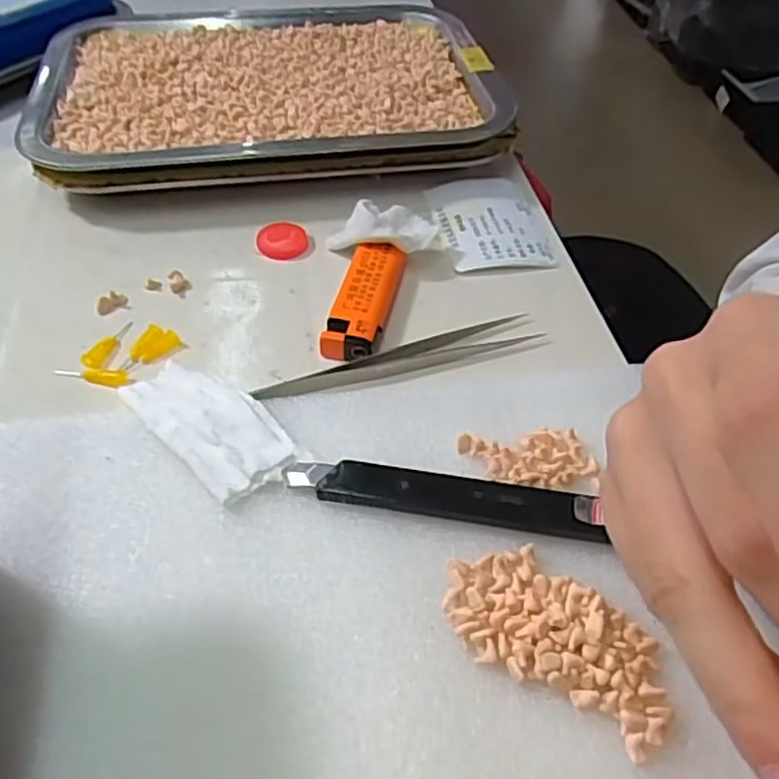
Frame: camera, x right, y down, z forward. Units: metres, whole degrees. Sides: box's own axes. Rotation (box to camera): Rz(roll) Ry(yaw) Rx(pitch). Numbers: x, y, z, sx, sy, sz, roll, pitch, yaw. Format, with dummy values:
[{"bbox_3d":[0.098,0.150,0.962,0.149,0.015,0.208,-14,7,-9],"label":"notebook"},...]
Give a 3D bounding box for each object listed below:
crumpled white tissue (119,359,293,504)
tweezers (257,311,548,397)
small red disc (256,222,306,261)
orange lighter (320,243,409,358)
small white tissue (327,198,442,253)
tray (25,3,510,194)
[{"bbox_3d":[-0.070,0.011,0.262,0.074,0.007,0.035,38,56,26],"label":"crumpled white tissue"},{"bbox_3d":[0.006,-0.014,0.292,0.126,0.004,0.015,-16,51,-17],"label":"tweezers"},{"bbox_3d":[-0.054,-0.075,0.348,0.025,0.008,0.022,3,48,-1],"label":"small red disc"},{"bbox_3d":[-0.011,-0.041,0.311,0.024,0.013,0.066,11,49,7],"label":"orange lighter"},{"bbox_3d":[-0.004,-0.077,0.334,0.052,0.021,0.022,5,48,1],"label":"small white tissue"},{"bbox_3d":[-0.076,-0.184,0.417,0.267,0.034,0.190,-7,49,-9],"label":"tray"}]

